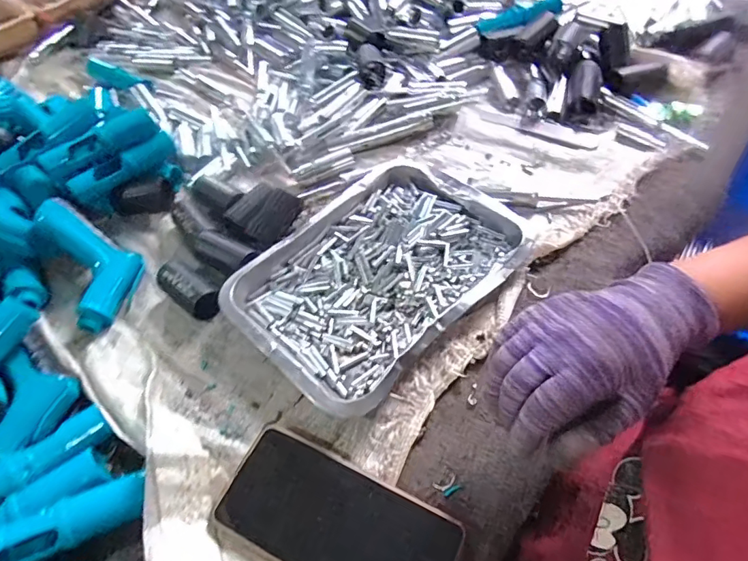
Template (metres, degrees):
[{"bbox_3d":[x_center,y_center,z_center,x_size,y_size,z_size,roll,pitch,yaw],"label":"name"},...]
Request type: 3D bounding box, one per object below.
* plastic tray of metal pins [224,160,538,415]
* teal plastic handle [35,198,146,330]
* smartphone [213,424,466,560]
[{"bbox_3d":[0.003,-0.011,0.433,0.253,0.035,0.181,-40,64,-22],"label":"plastic tray of metal pins"},{"bbox_3d":[-0.275,-0.020,0.461,0.069,0.037,0.136,-35,78,-19],"label":"teal plastic handle"},{"bbox_3d":[-0.023,0.164,0.318,0.156,0.013,0.075,22,60,16],"label":"smartphone"}]

